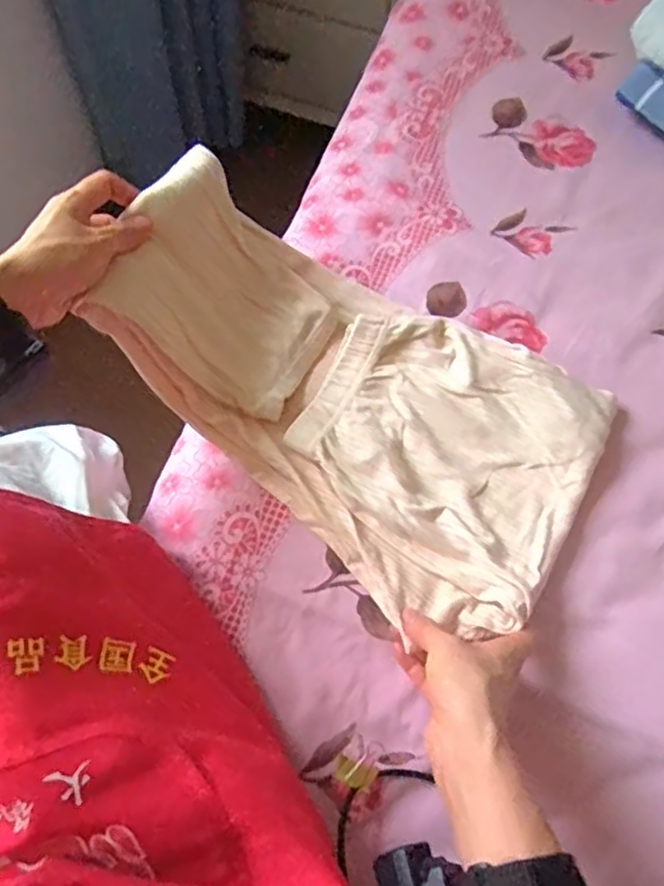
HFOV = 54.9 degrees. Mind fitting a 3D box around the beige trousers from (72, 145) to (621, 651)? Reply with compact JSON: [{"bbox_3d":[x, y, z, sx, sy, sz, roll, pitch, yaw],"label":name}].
[{"bbox_3d":[0.015,-0.042,0.529,0.418,0.128,0.249,25,71,8],"label":"beige trousers"}]

